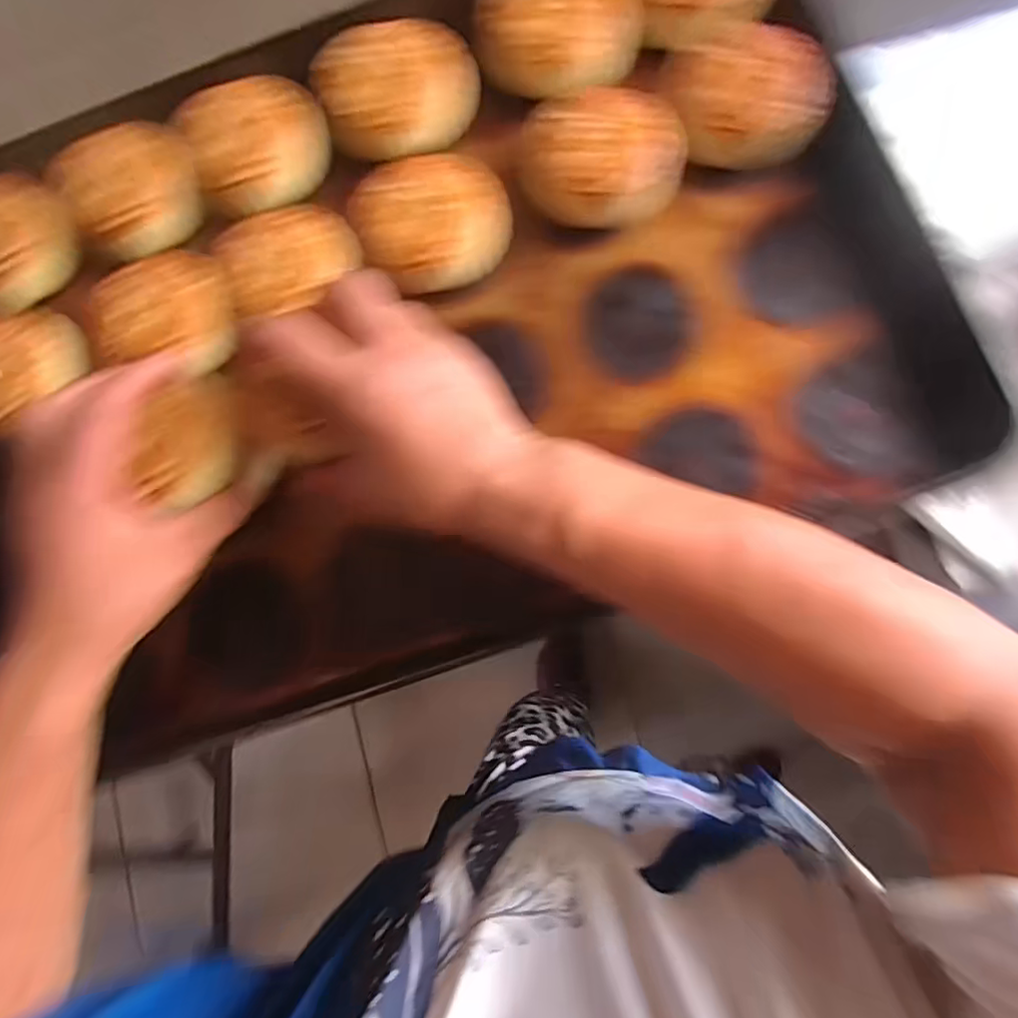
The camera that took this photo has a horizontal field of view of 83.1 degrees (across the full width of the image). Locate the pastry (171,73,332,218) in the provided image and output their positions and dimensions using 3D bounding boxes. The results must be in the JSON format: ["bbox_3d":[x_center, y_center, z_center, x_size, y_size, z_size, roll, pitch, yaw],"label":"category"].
[{"bbox_3d":[-0.156,-0.227,0.360,0.083,0.039,0.060,-27,81,1],"label":"pastry"}]

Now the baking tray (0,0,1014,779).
[{"bbox_3d":[-0.074,-0.102,0.347,0.585,0.057,0.385,-21,82,2],"label":"baking tray"}]

